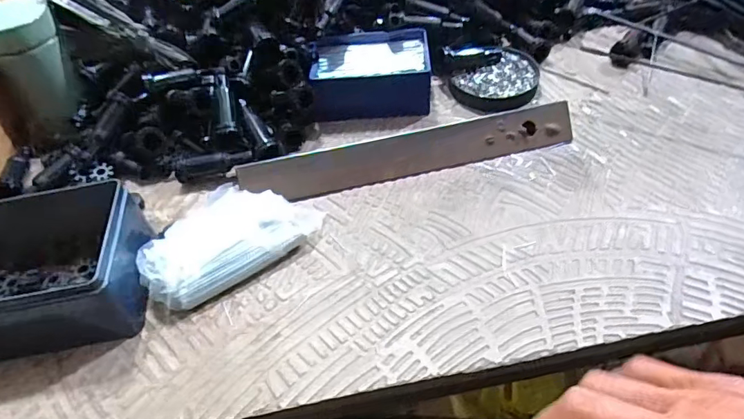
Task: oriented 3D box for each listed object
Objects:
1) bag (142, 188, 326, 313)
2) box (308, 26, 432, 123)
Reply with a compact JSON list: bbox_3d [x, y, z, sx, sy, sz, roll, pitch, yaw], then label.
[{"bbox_3d":[-0.103,0.020,0.372,0.127,0.032,0.062,-30,54,-19],"label":"bag"},{"bbox_3d":[-0.001,-0.131,0.489,0.112,0.045,0.082,-1,50,5],"label":"box"}]

